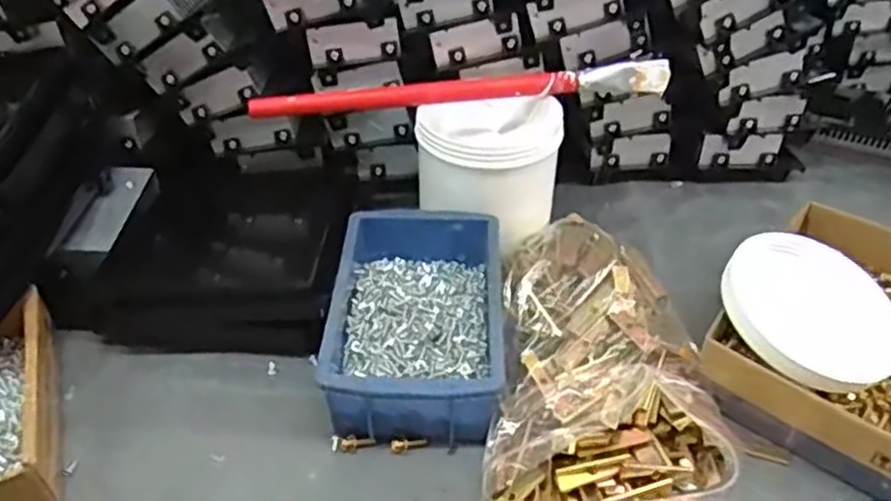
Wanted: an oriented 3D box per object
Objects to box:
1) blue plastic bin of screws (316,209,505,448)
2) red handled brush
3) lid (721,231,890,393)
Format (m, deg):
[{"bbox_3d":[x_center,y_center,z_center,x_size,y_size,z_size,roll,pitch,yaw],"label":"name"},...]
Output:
[{"bbox_3d":[-0.016,0.036,0.413,0.094,0.046,0.145,2,42,1],"label":"blue plastic bin of screws"},{"bbox_3d":[0.015,-0.107,0.470,0.275,0.011,0.020,-6,48,-5],"label":"red handled brush"},{"bbox_3d":[0.206,0.031,0.405,0.094,0.015,0.092,0,48,0],"label":"lid"}]

